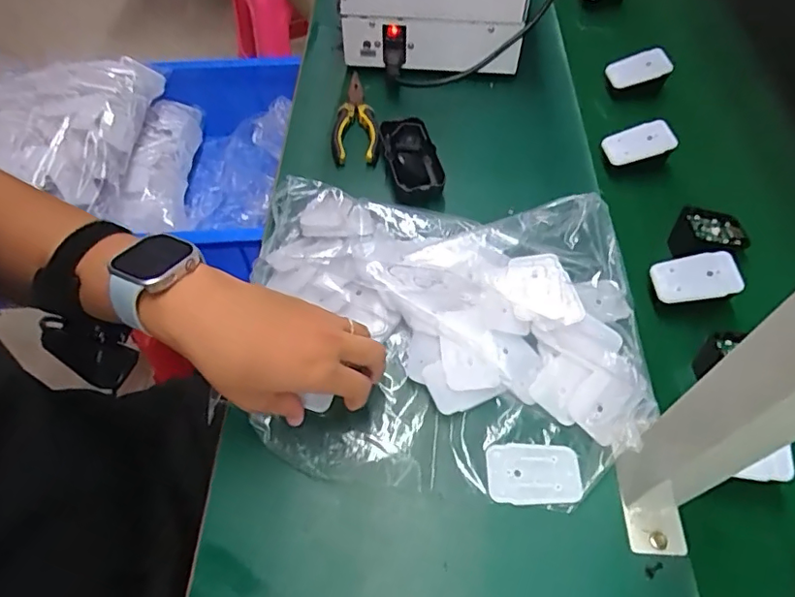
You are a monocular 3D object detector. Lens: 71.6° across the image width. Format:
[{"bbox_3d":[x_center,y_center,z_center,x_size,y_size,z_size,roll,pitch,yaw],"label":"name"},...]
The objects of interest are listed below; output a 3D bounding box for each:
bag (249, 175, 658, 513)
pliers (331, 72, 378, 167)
[{"bbox_3d":[0.032,0.019,0.468,0.332,0.043,0.268,8,59,6],"label":"bag"},{"bbox_3d":[-0.049,-0.209,0.634,0.050,0.018,0.143,-2,57,-1],"label":"pliers"}]

